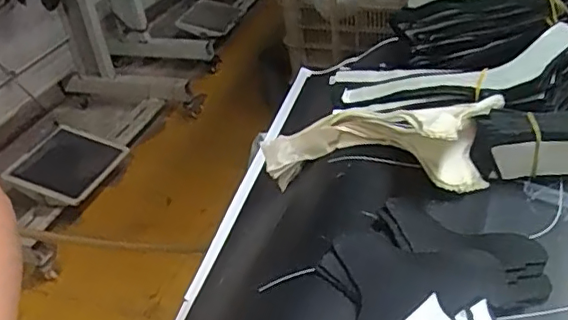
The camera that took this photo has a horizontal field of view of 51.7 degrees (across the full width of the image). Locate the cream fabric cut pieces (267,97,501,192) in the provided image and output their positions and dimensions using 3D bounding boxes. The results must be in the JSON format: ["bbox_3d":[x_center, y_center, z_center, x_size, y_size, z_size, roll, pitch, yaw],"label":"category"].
[{"bbox_3d":[0.063,-0.013,0.433,0.171,0.054,0.066,-2,32,34],"label":"cream fabric cut pieces"}]

